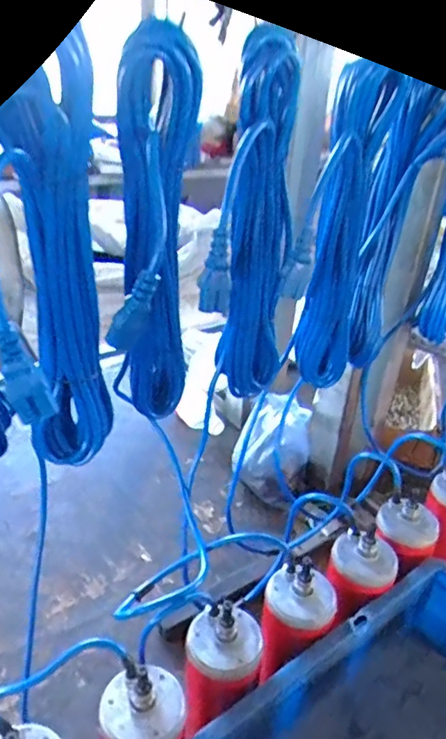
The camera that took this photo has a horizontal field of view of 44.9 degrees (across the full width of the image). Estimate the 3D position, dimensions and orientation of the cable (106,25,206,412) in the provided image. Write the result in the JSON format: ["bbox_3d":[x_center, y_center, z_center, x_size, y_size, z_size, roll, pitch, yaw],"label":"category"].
[{"bbox_3d":[-0.060,-0.097,0.472,0.075,0.330,0.063,-3,31,-12],"label":"cable"}]

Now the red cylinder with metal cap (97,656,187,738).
[{"bbox_3d":[-0.075,0.360,0.504,0.070,0.200,0.075,3,31,-2],"label":"red cylinder with metal cap"}]

